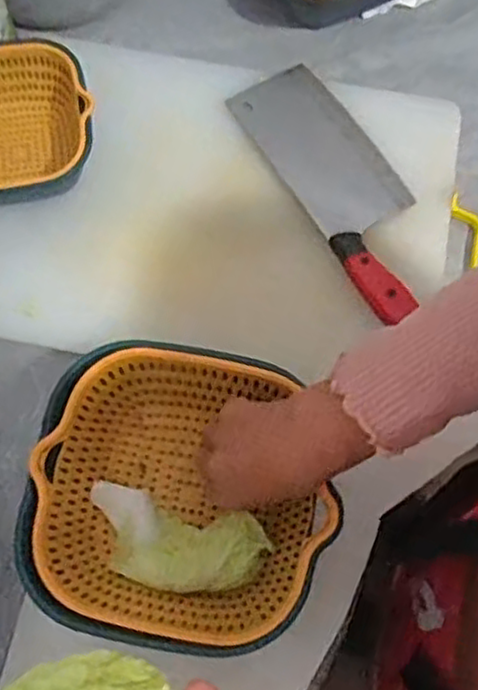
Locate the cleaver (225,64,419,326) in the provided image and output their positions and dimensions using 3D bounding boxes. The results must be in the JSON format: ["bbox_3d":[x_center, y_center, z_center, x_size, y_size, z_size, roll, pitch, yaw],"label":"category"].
[{"bbox_3d":[0.097,-0.151,0.664,0.095,0.027,0.262,-30,75,-9],"label":"cleaver"}]

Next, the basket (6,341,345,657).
[{"bbox_3d":[-0.043,0.114,0.547,0.213,0.083,0.204,11,72,3],"label":"basket"}]

